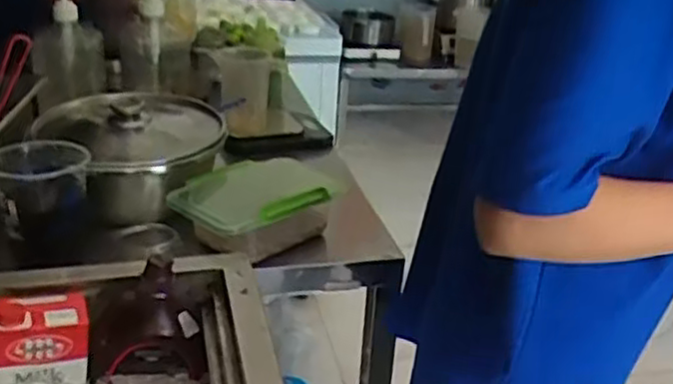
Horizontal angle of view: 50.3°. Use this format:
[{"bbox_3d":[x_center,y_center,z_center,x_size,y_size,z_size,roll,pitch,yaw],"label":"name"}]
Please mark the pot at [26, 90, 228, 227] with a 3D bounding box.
[{"bbox_3d":[-0.297,-0.054,1.042,0.247,0.139,0.273,-4,27,-14],"label":"pot"}]

